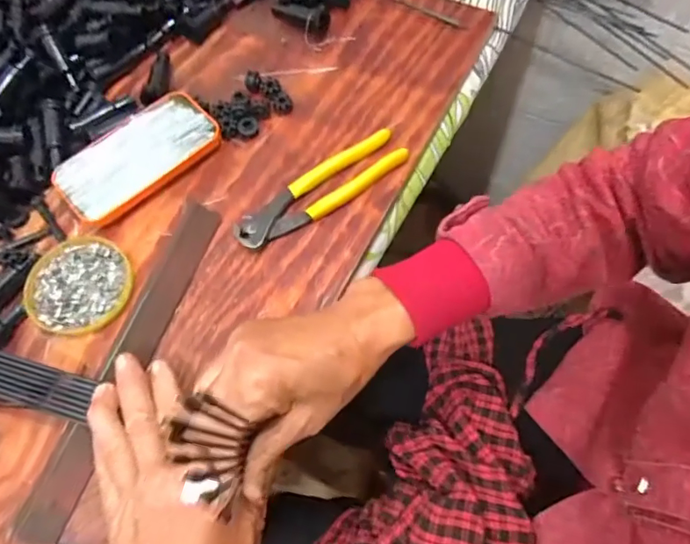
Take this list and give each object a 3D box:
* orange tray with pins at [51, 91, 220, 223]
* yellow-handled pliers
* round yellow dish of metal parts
[{"bbox_3d":[-0.187,-0.105,0.458,0.143,0.020,0.075,-38,68,-14],"label":"orange tray with pins"},{"bbox_3d":[-0.020,-0.072,0.440,0.165,0.016,0.042,-34,68,-13],"label":"yellow-handled pliers"},{"bbox_3d":[-0.220,0.010,0.415,0.085,0.006,0.083,-1,64,2],"label":"round yellow dish of metal parts"}]

